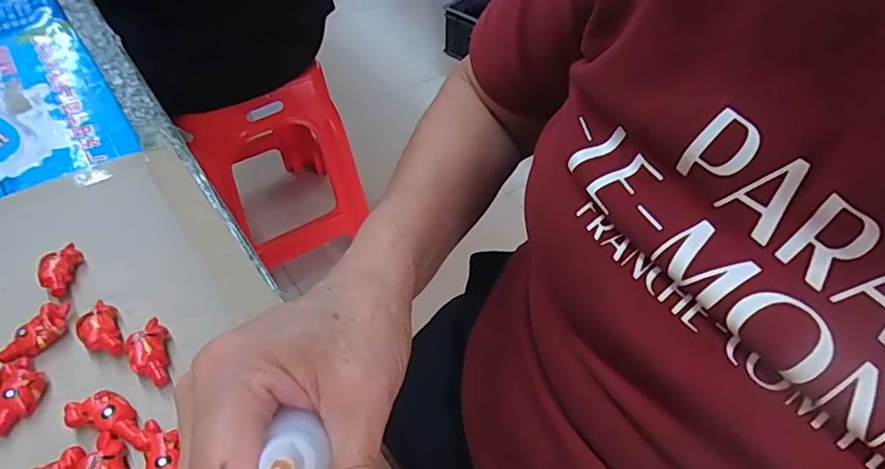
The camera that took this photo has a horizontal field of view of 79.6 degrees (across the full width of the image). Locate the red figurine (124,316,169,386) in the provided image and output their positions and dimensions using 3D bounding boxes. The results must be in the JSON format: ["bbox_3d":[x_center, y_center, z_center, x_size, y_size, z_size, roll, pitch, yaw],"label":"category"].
[{"bbox_3d":[-0.151,0.061,0.274,0.017,0.016,0.037,-14,48,-16],"label":"red figurine"}]

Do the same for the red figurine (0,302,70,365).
[{"bbox_3d":[-0.212,0.052,0.279,0.016,0.015,0.038,22,49,18],"label":"red figurine"}]

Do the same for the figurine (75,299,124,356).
[{"bbox_3d":[-0.180,0.053,0.280,0.018,0.015,0.032,-22,51,-22],"label":"figurine"}]

